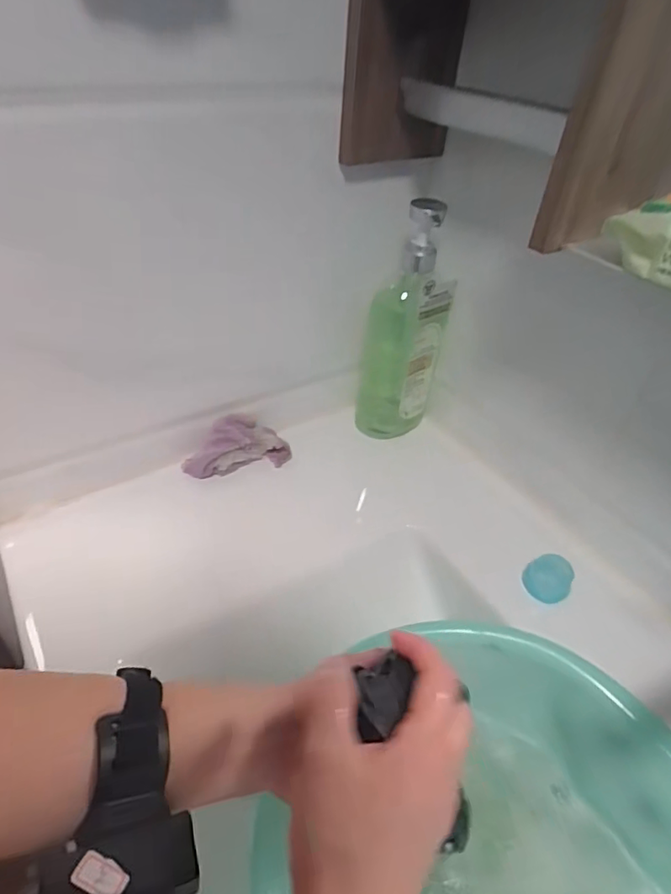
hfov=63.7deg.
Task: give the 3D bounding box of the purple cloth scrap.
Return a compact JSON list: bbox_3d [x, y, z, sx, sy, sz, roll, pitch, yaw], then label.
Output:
[{"bbox_3d":[-0.114,-0.002,0.616,0.121,0.046,0.047,-16,45,-23],"label":"purple cloth scrap"}]

